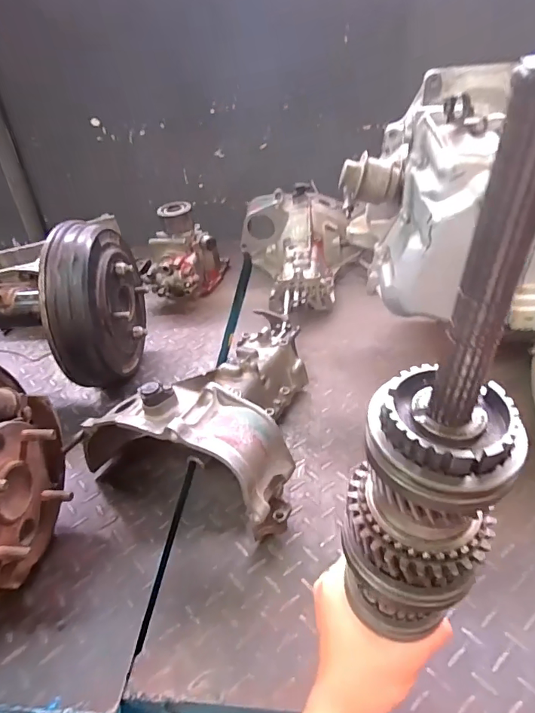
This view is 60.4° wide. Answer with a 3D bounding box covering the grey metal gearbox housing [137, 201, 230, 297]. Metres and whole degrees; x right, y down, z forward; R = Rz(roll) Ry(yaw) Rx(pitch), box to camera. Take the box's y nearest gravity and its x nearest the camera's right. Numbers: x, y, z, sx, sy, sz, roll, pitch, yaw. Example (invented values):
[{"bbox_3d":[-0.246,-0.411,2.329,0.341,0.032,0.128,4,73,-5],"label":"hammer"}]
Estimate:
[{"bbox_3d":[-0.186,-0.222,1.008,0.184,0.190,0.151,-11,37,-7],"label":"grey metal gearbox housing"}]

